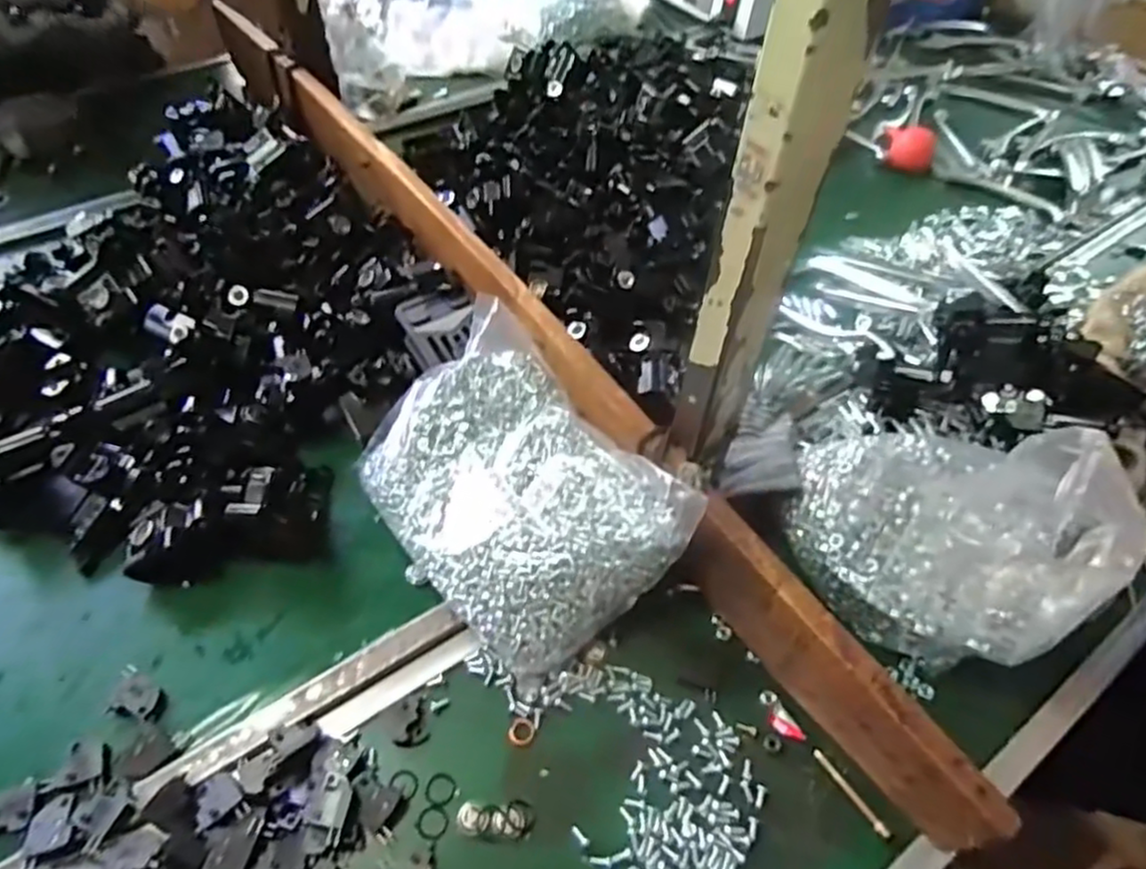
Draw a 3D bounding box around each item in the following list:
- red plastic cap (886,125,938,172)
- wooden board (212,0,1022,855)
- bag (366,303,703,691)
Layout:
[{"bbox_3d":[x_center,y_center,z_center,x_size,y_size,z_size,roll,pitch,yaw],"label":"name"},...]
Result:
[{"bbox_3d":[0.421,-0.362,0.861,0.044,0.042,0.051,3,51,-1],"label":"red plastic cap"},{"bbox_3d":[-0.109,-0.152,0.628,0.029,0.103,1.079,-29,58,-22],"label":"wooden board"},{"bbox_3d":[-0.047,0.034,0.492,0.172,0.075,0.235,-36,60,-12],"label":"bag"}]

